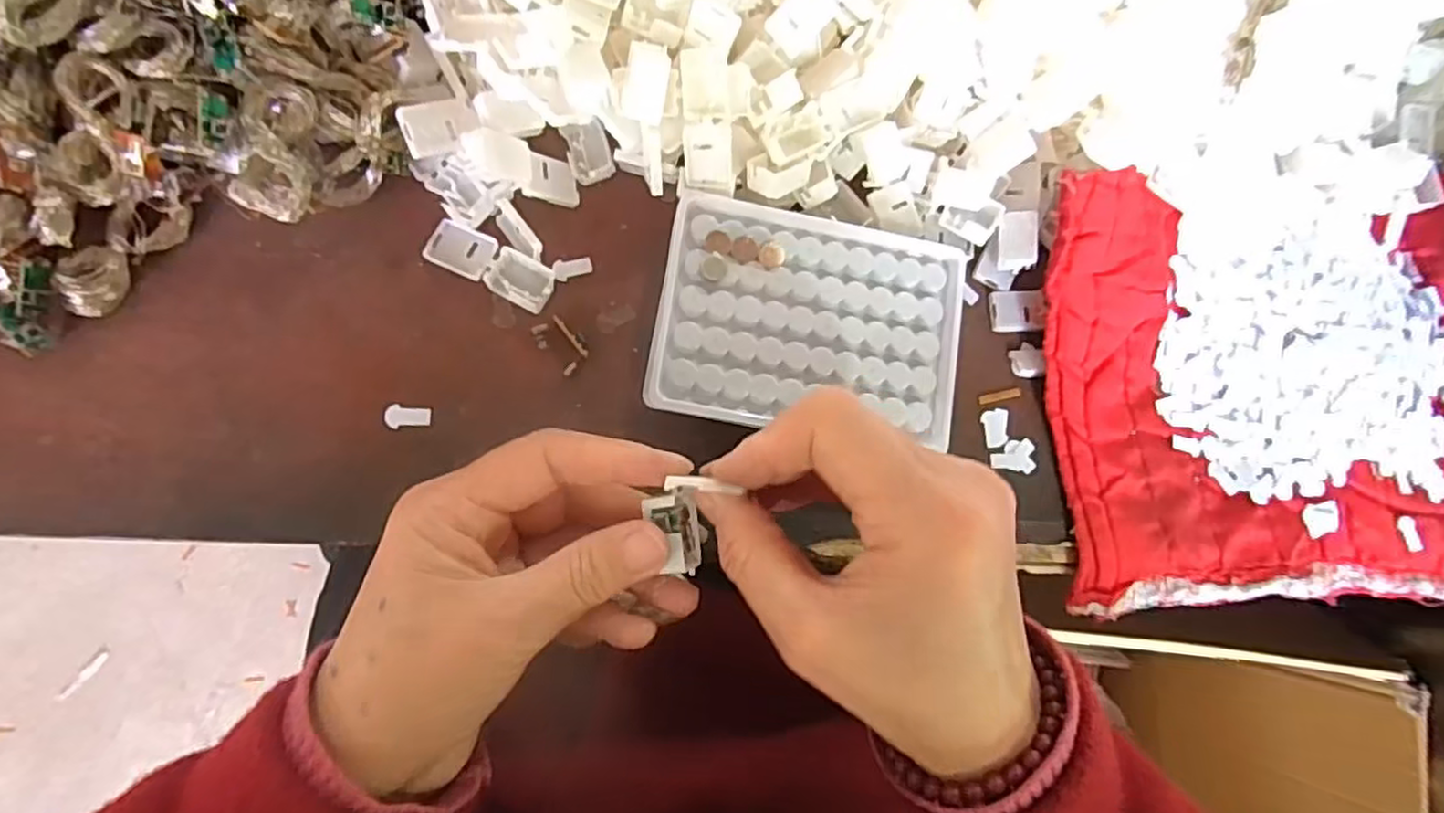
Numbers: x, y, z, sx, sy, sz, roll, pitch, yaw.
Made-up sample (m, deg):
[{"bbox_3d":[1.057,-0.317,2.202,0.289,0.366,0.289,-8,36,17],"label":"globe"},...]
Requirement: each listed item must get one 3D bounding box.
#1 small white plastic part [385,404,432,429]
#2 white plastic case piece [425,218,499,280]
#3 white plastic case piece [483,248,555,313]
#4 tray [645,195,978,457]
[{"bbox_3d":[-0.130,0.004,0.294,0.017,0.004,0.009,1,87,-21],"label":"small white plastic part"},{"bbox_3d":[-0.111,-0.067,0.303,0.028,0.005,0.019,24,79,-6],"label":"white plastic case piece"},{"bbox_3d":[-0.086,-0.054,0.302,0.027,0.010,0.021,30,79,-5],"label":"white plastic case piece"},{"bbox_3d":[0.038,-0.037,0.313,0.130,0.025,0.096,10,81,-8],"label":"tray"}]

